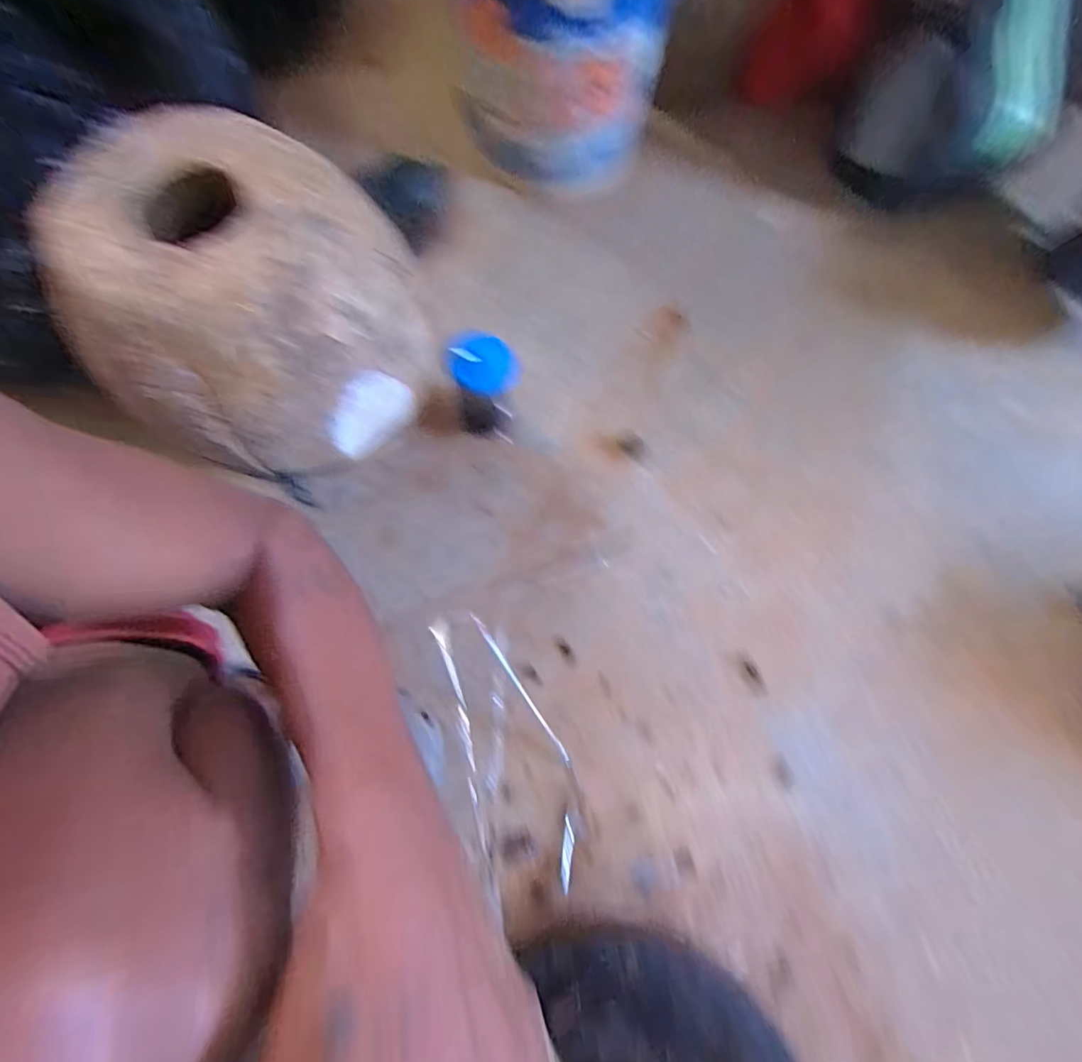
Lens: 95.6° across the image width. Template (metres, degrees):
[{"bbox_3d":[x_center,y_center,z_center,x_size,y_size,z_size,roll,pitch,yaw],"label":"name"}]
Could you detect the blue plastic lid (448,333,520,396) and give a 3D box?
[{"bbox_3d":[-0.067,-0.195,0.572,0.075,0.017,0.074,1,73,-3],"label":"blue plastic lid"}]

